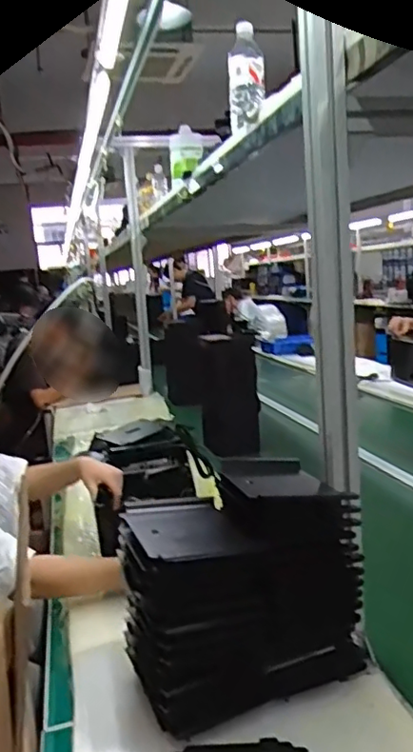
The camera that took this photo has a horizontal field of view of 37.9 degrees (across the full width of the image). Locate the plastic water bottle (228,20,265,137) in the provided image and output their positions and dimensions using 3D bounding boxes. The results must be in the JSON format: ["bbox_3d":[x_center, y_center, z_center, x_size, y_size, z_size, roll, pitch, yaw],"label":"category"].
[{"bbox_3d":[0.078,-0.597,1.196,0.071,0.210,0.062,-4,10,4],"label":"plastic water bottle"}]

